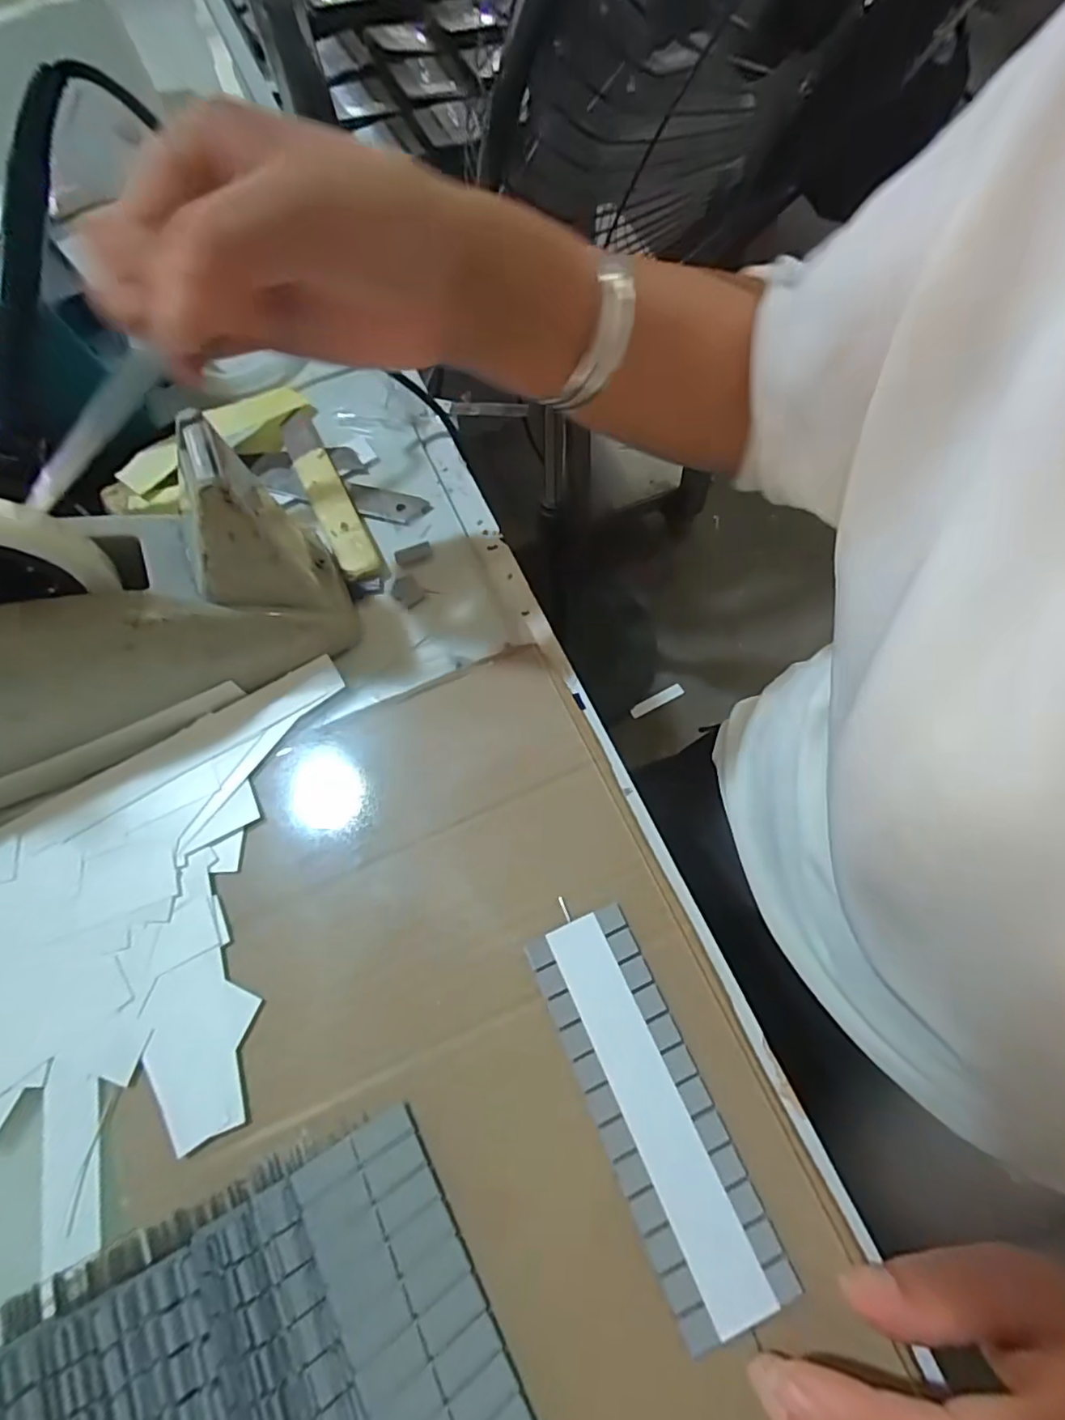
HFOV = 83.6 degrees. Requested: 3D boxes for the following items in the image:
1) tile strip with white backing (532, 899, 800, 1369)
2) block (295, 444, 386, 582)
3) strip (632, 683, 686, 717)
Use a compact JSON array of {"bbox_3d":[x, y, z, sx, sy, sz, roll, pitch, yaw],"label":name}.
[{"bbox_3d":[0.040,0.135,0.207,0.038,0.004,0.125,-24,67,-5],"label":"tile strip with white backing"},{"bbox_3d":[-0.107,-0.108,0.326,0.020,0.013,0.093,-27,67,-7],"label":"block"},{"bbox_3d":[0.228,-0.017,1.091,0.108,0.004,0.024,-26,71,-8],"label":"strip"}]

